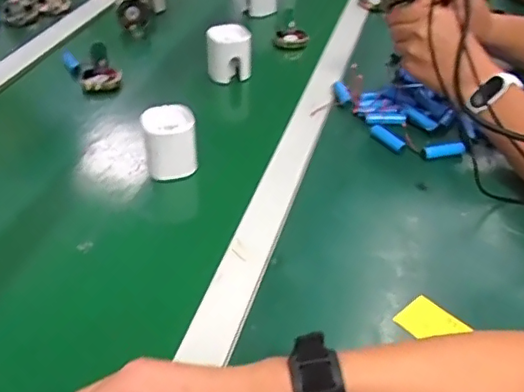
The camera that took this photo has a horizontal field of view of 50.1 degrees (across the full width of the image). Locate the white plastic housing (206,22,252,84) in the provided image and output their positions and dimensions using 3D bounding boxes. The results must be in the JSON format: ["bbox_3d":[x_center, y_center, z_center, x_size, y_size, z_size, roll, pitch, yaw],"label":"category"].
[{"bbox_3d":[-0.047,-0.206,0.806,0.063,0.063,0.060,-3,38,-1],"label":"white plastic housing"}]

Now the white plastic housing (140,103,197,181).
[{"bbox_3d":[-0.102,-0.061,0.627,0.059,0.066,0.053,-14,40,-14],"label":"white plastic housing"}]

